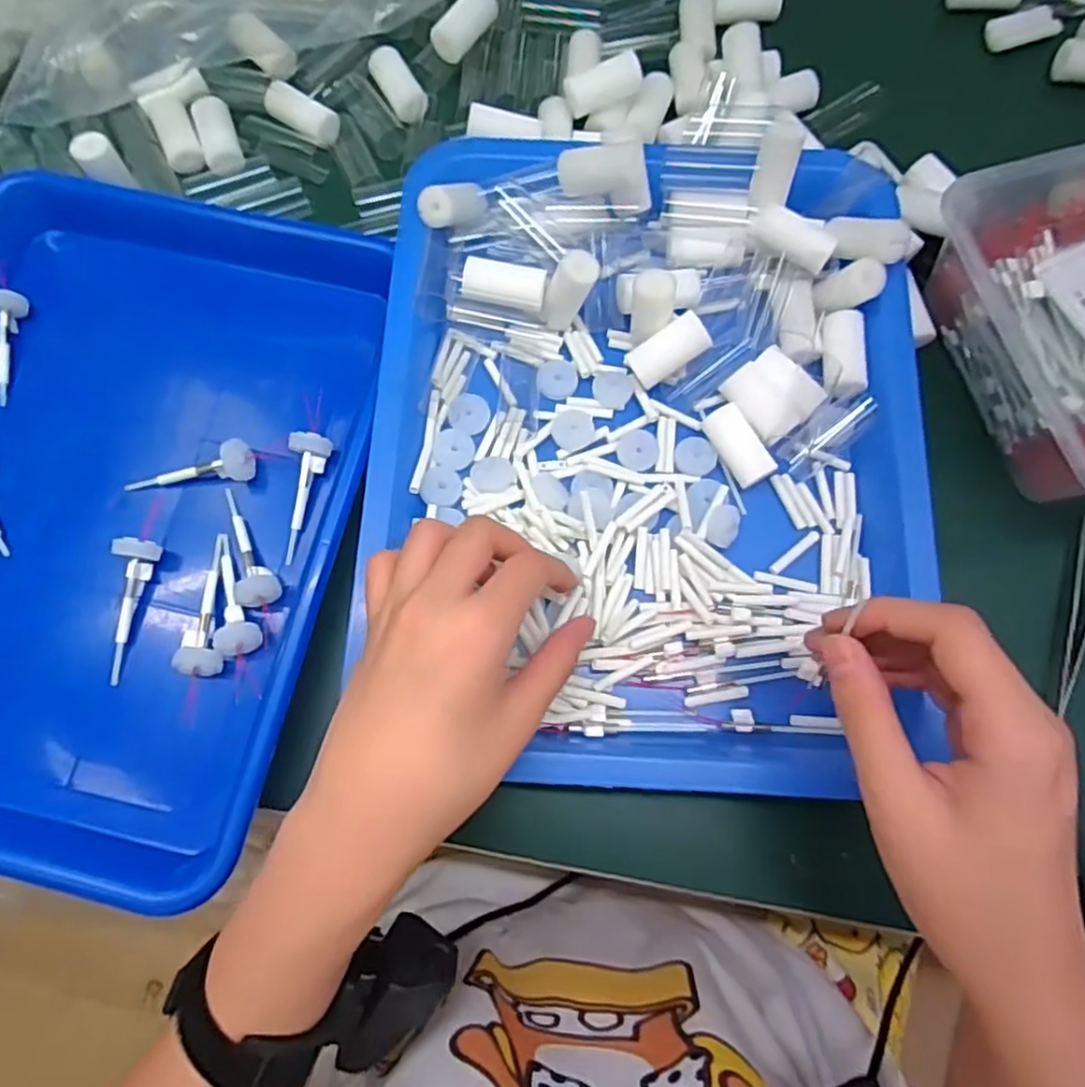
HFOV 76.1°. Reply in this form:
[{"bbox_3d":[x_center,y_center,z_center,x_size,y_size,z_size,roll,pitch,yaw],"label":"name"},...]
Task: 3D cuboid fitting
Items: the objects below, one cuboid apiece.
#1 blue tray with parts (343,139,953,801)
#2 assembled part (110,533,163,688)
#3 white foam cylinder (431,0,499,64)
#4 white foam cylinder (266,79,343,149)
[{"bbox_3d":[0.050,-0.050,0.340,0.258,0.039,0.319,3,76,1],"label":"blue tray with parts"},{"bbox_3d":[-0.196,0.031,0.329,0.015,0.015,0.067,-1,76,1],"label":"assembled part"},{"bbox_3d":[-0.045,-0.304,0.410,0.018,0.022,0.046,40,80,10],"label":"white foam cylinder"},{"bbox_3d":[-0.143,-0.254,0.409,0.046,0.014,0.018,28,78,7],"label":"white foam cylinder"}]

